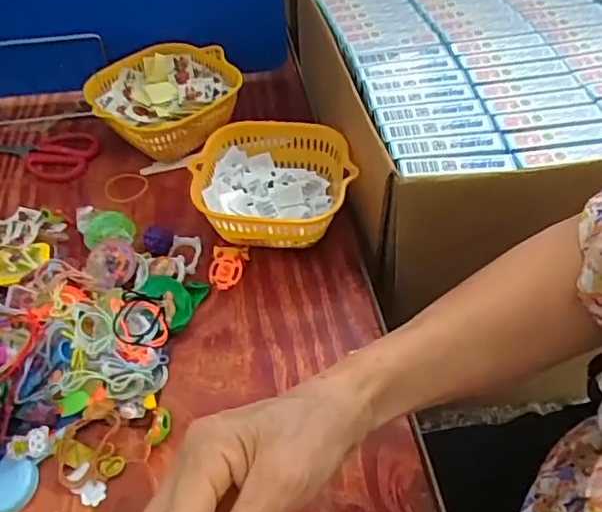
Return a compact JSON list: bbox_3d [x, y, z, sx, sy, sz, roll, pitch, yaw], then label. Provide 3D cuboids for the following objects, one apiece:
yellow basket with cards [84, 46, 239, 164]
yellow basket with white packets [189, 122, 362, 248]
[{"bbox_3d":[-0.148,-0.169,0.652,0.142,0.070,0.140,-1,48,1],"label":"yellow basket with cards"},{"bbox_3d":[-0.027,-0.062,0.553,0.142,0.069,0.136,6,49,7],"label":"yellow basket with white packets"}]

